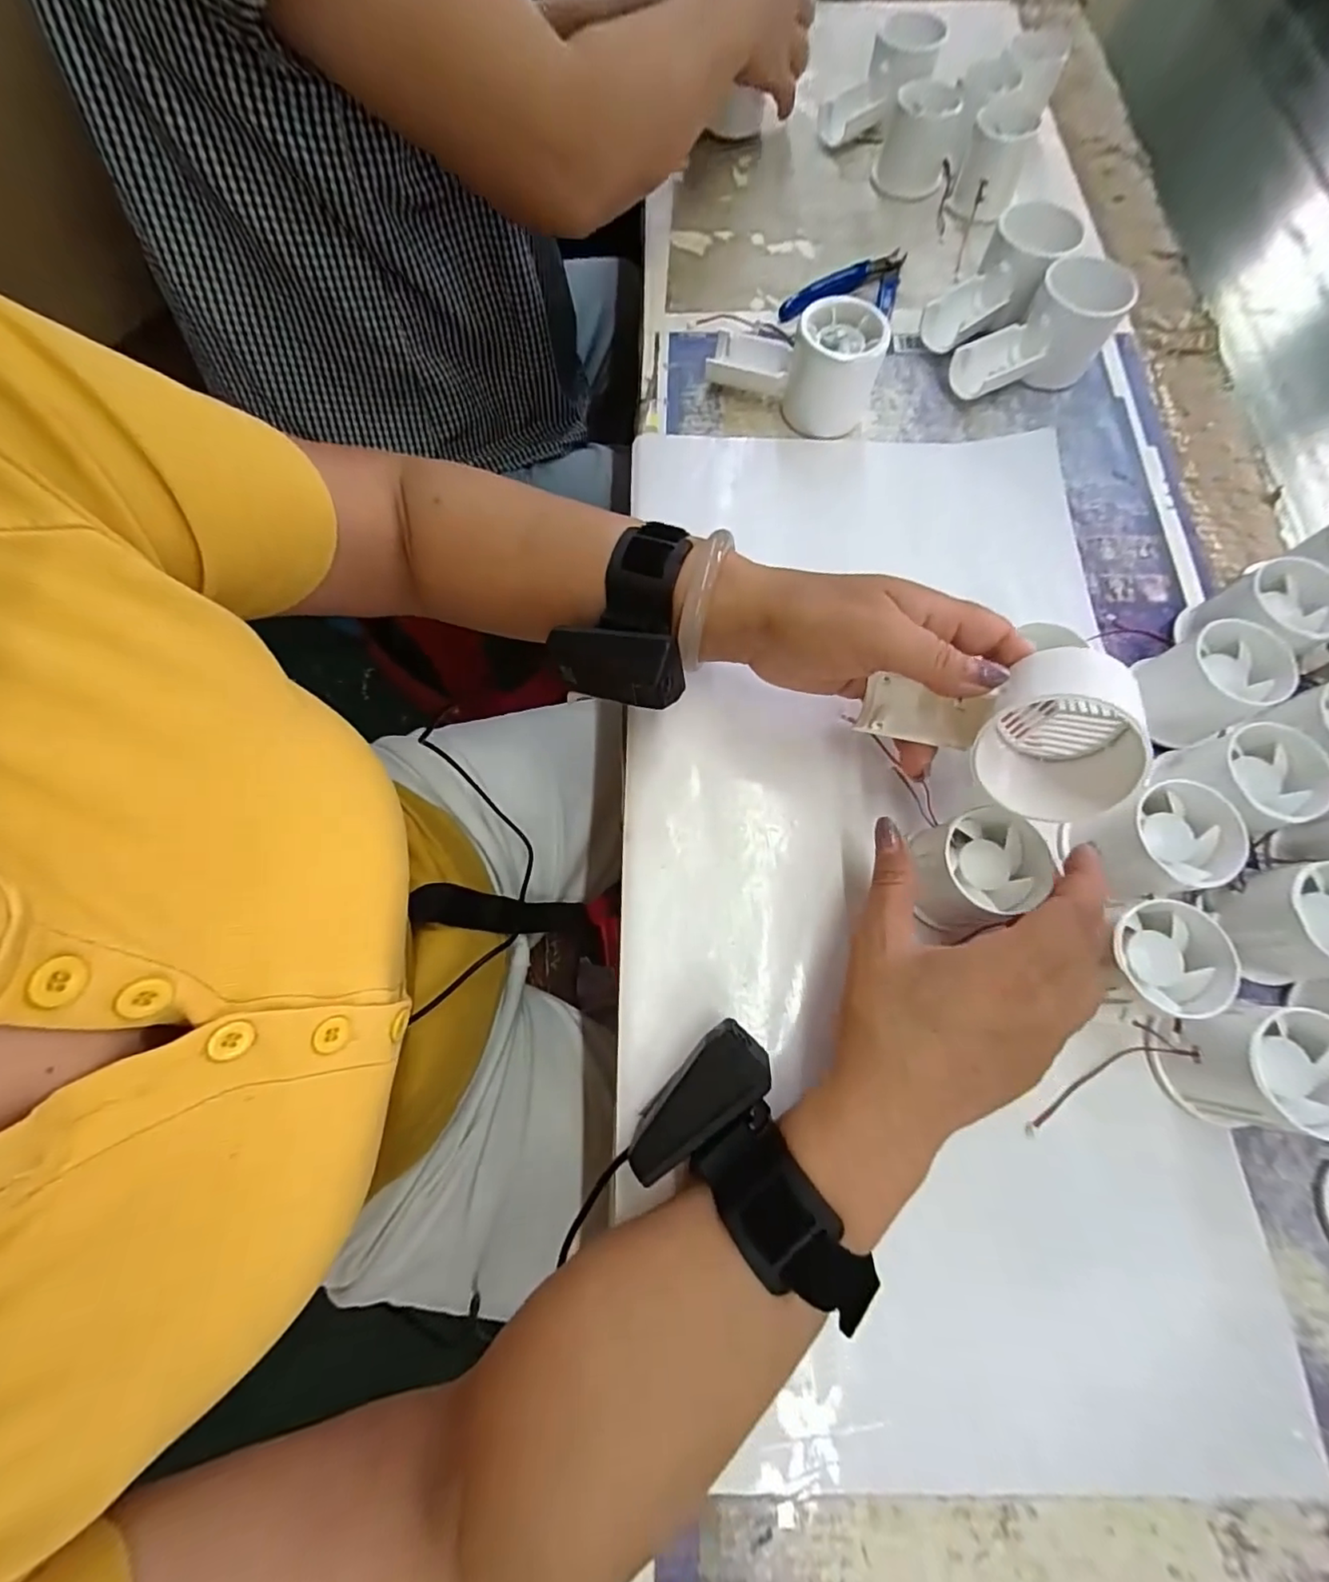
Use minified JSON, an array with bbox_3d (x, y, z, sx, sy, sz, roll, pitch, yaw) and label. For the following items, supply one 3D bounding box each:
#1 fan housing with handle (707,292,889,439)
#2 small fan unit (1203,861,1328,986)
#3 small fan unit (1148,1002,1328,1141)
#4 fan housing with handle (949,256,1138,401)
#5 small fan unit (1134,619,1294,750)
[{"bbox_3d":[0.090,-0.293,0.389,0.108,0.056,0.051,30,74,9],"label":"fan housing with handle"},{"bbox_3d":[0.304,0.064,0.275,0.057,0.040,0.051,-3,72,-2],"label":"small fan unit"},{"bbox_3d":[0.266,0.124,0.259,0.061,0.046,0.055,2,72,0],"label":"small fan unit"},{"bbox_3d":[0.259,-0.311,0.397,0.106,0.056,0.056,-32,75,-10],"label":"fan housing with handle"},{"bbox_3d":[0.298,-0.059,0.314,0.050,0.045,0.051,0,72,-1],"label":"small fan unit"}]

